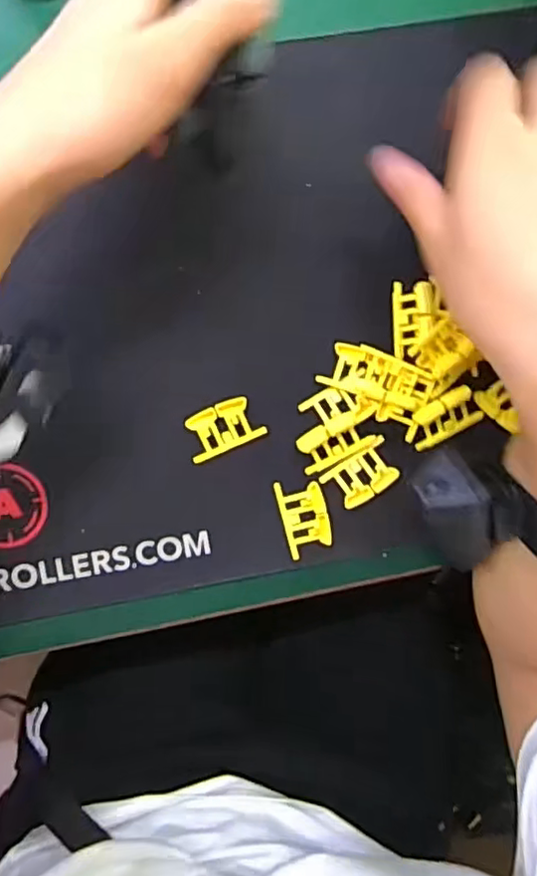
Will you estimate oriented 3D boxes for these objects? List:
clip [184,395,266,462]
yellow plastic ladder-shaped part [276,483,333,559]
[{"bbox_3d":[-0.026,-0.005,0.355,0.042,0.004,0.026,-25,103,-2],"label":"clip"},{"bbox_3d":[0.022,0.046,0.360,0.027,0.005,0.043,-14,92,-5],"label":"yellow plastic ladder-shaped part"}]

